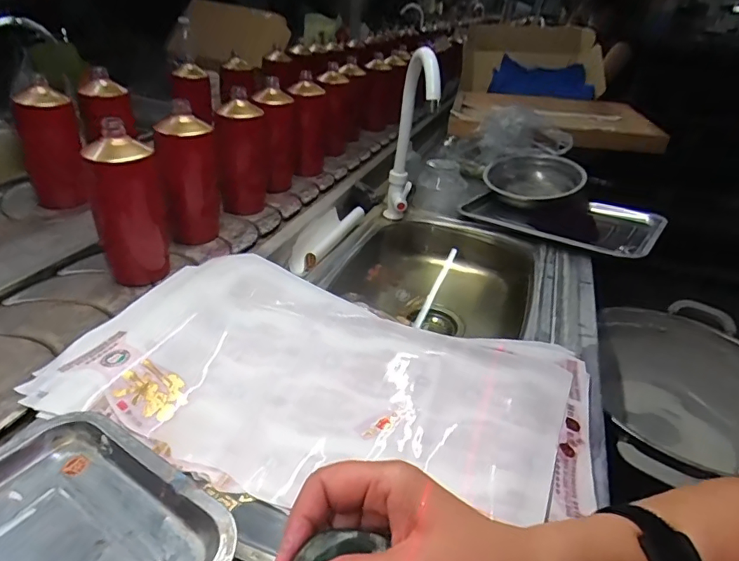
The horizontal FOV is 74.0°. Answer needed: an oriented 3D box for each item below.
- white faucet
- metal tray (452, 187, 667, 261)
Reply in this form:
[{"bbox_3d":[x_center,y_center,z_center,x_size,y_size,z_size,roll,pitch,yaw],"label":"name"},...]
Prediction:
[{"bbox_3d":[0.064,-0.219,0.805,0.040,0.340,0.092,2,62,-5],"label":"white faucet"},{"bbox_3d":[0.372,-0.126,0.942,0.323,0.031,0.239,25,37,29],"label":"metal tray"}]

